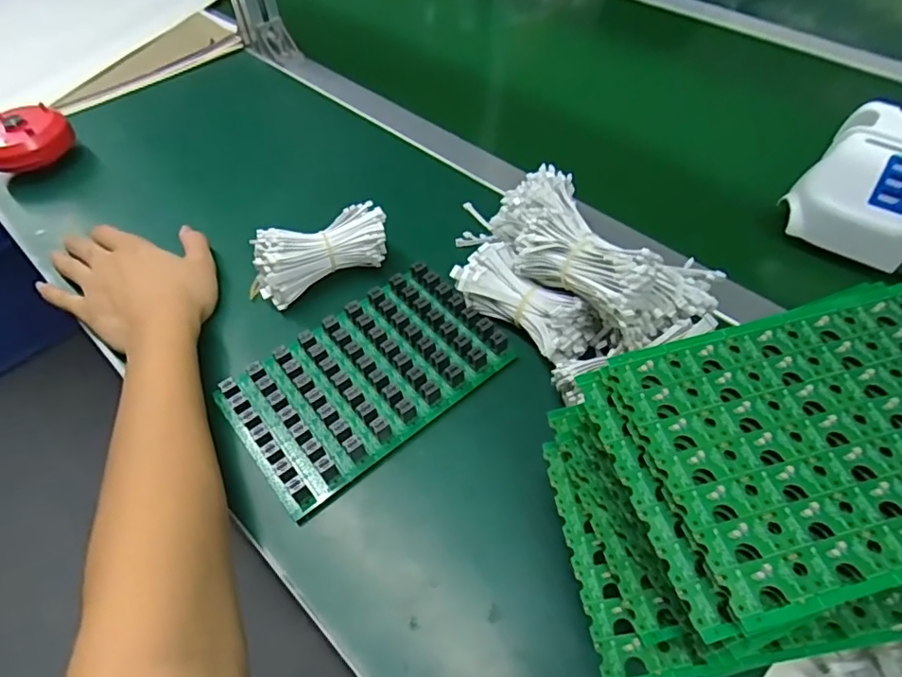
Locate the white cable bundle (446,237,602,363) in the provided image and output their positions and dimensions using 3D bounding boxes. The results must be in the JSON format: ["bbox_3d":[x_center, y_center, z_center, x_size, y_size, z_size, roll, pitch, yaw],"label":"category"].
[{"bbox_3d":[0.053,-0.028,0.412,0.112,0.038,0.045,36,62,26],"label":"white cable bundle"}]

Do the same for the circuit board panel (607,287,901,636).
[{"bbox_3d":[0.178,0.037,0.243,0.177,0.007,0.121,-13,53,-7],"label":"circuit board panel"}]

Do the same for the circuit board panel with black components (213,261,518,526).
[{"bbox_3d":[-0.060,0.024,0.402,0.186,0.018,0.112,-35,59,-22],"label":"circuit board panel with black components"}]

